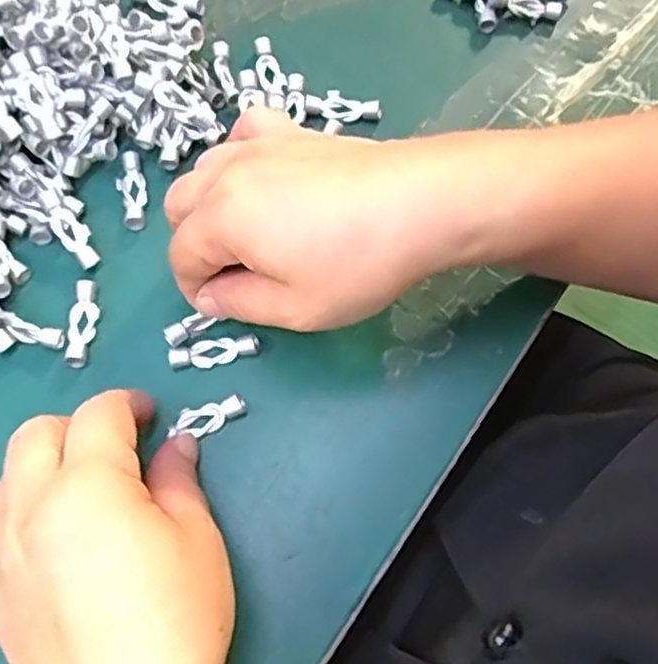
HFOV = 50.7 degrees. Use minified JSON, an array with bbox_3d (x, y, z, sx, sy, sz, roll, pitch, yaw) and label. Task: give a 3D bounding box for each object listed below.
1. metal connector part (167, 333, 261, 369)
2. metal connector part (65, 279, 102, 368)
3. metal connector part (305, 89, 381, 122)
[{"bbox_3d":[-0.048,0.008,0.295,0.038,0.005,0.011,-7,71,-5],"label":"metal connector part"},{"bbox_3d":[-0.106,-0.004,0.297,0.011,0.007,0.038,7,70,0],"label":"metal connector part"},{"bbox_3d":[0.007,-0.110,0.338,0.036,0.006,0.013,11,70,2],"label":"metal connector part"}]

